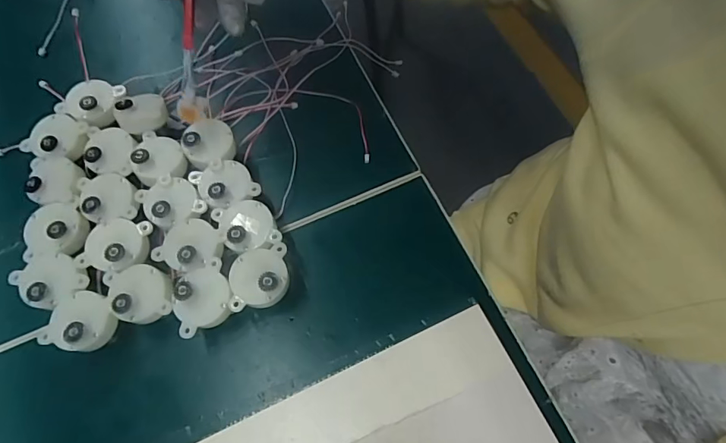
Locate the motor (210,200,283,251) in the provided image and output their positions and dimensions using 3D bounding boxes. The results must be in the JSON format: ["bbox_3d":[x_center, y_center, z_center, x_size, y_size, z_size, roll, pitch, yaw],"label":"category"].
[{"bbox_3d":[-0.069,0.006,0.277,0.032,0.031,0.035,-1,67,2],"label":"motor"}]

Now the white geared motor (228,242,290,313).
[{"bbox_3d":[-0.059,0.035,0.265,0.033,0.032,0.034,-8,67,-1],"label":"white geared motor"}]

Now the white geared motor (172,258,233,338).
[{"bbox_3d":[-0.090,0.046,0.261,0.031,0.033,0.035,-23,68,-8],"label":"white geared motor"}]

